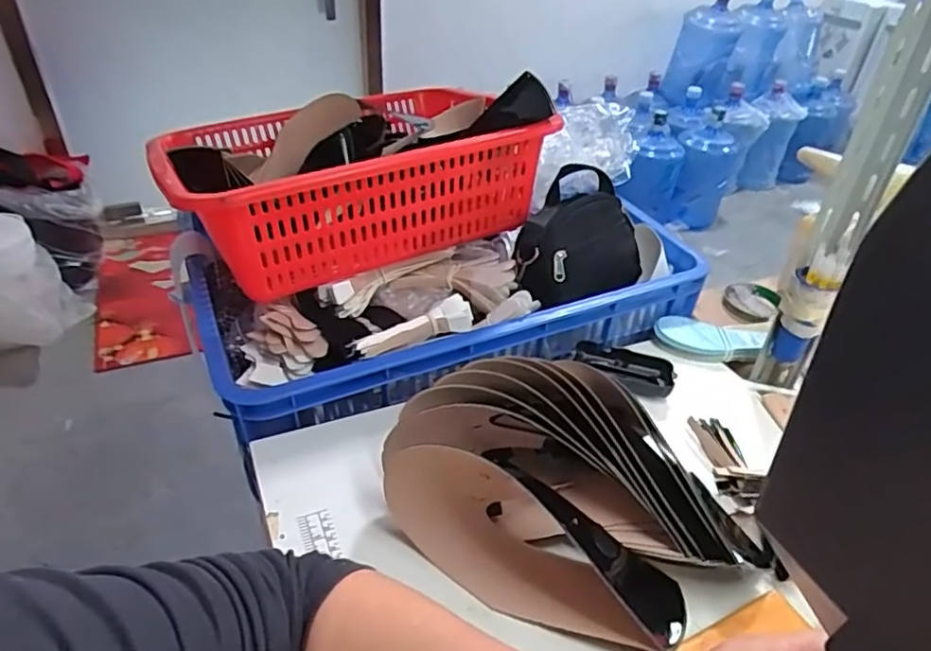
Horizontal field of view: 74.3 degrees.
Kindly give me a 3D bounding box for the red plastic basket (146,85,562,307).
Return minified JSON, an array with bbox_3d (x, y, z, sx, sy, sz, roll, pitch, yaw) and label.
[{"bbox_3d":[-0.144,-0.174,0.739,0.401,0.176,0.321,-14,40,-23],"label":"red plastic basket"}]

